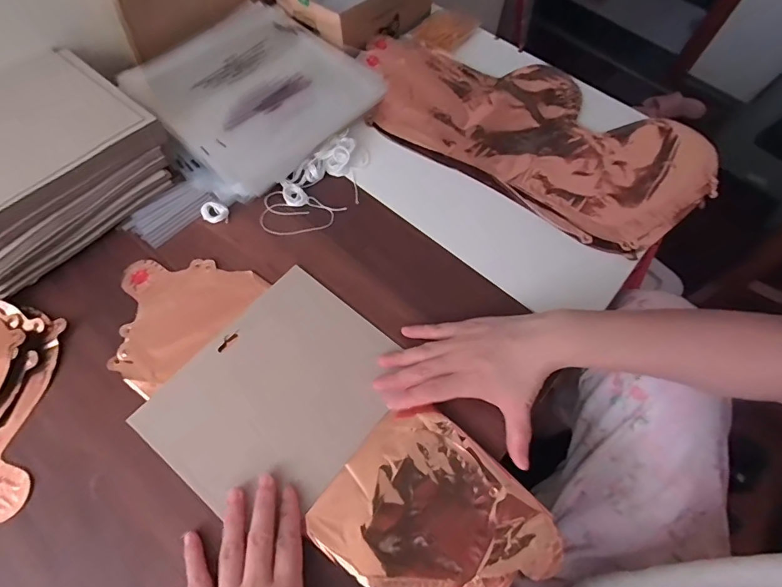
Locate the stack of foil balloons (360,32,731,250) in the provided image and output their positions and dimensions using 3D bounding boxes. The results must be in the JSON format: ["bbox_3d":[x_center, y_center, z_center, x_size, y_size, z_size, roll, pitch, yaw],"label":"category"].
[{"bbox_3d":[0.174,-0.210,0.517,0.438,0.034,0.236,33,67,14],"label":"stack of foil balloons"}]

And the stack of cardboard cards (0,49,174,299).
[{"bbox_3d":[-0.359,-0.133,0.427,0.188,0.071,0.206,37,68,15],"label":"stack of cardboard cards"}]

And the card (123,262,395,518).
[{"bbox_3d":[-0.096,0.087,0.374,0.162,0.009,0.197,38,67,12],"label":"card"}]

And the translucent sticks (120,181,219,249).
[{"bbox_3d":[-0.234,-0.088,0.446,0.049,0.011,0.083,37,68,15],"label":"translucent sticks"}]

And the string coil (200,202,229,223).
[{"bbox_3d":[-0.187,-0.088,0.447,0.028,0.010,0.023,1,64,-1],"label":"string coil"}]

